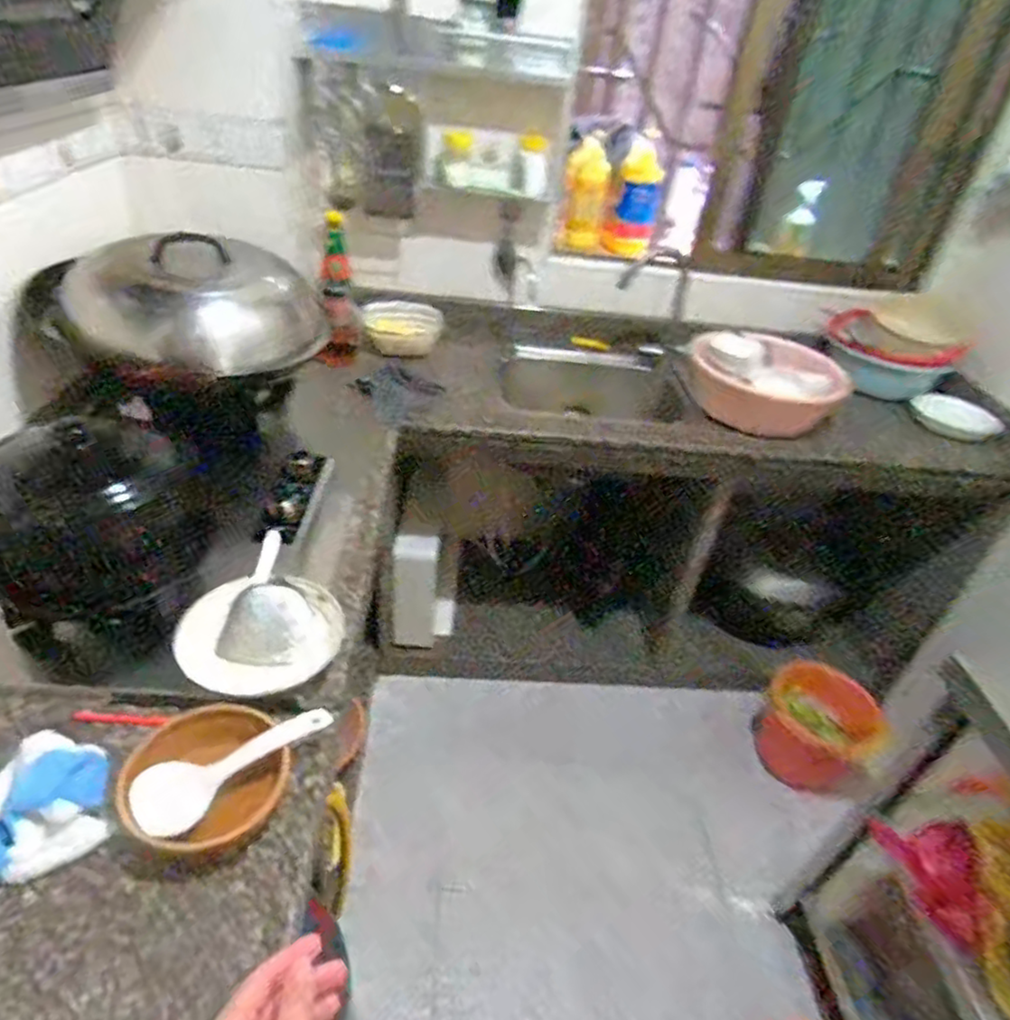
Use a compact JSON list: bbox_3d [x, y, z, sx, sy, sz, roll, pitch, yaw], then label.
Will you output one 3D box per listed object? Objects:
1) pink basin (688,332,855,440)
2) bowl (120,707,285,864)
[{"bbox_3d":[0.576,-0.285,1.484,0.343,0.150,0.343,5,37,-4],"label":"pink basin"},{"bbox_3d":[-0.286,0.260,0.640,0.140,0.044,0.134,5,37,-4],"label":"bowl"}]

